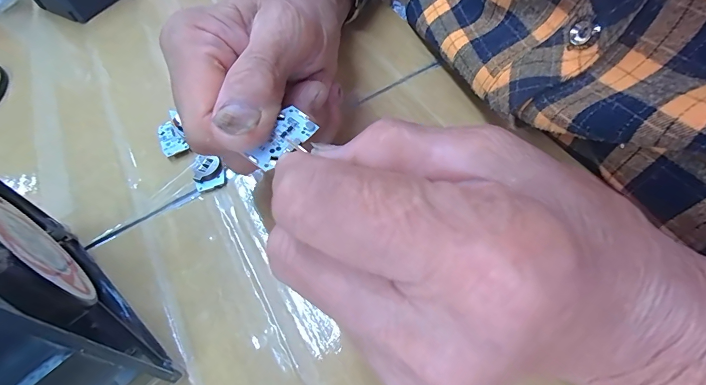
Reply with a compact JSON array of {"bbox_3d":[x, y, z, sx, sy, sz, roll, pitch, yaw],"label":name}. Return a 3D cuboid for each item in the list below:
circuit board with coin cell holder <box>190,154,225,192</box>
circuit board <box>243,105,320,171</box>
[{"bbox_3d":[-0.089,-0.013,0.218,0.018,0.007,0.024,-20,57,-9],"label":"circuit board with coin cell holder"},{"bbox_3d":[-0.028,-0.021,0.139,0.015,0.004,0.029,24,62,18],"label":"circuit board"}]

